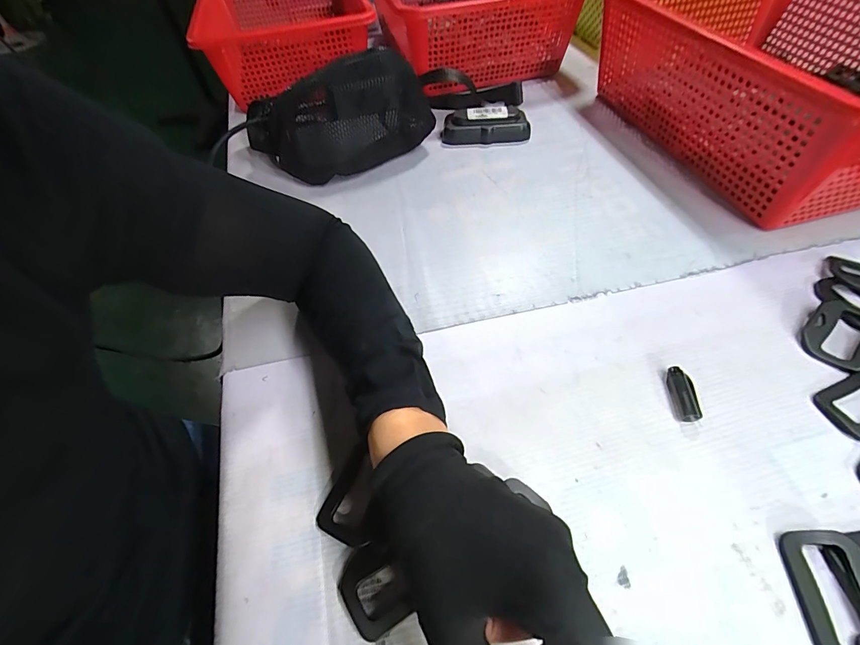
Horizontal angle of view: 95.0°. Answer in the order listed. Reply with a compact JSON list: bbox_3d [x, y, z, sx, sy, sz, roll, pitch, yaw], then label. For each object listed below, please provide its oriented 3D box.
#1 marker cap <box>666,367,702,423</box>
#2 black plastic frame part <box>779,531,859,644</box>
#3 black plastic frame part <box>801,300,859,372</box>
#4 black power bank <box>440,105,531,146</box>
[{"bbox_3d":[0.180,0.051,0.279,0.016,0.009,0.038,4,53,6],"label":"marker cap"},{"bbox_3d":[0.220,0.144,0.206,0.046,0.010,0.060,4,53,6],"label":"black plastic frame part"},{"bbox_3d":[0.315,0.008,0.301,0.063,0.009,0.042,-38,60,-23],"label":"black plastic frame part"},{"bbox_3d":[0.070,-0.247,0.494,0.107,0.031,0.046,-4,53,0],"label":"black power bank"}]

